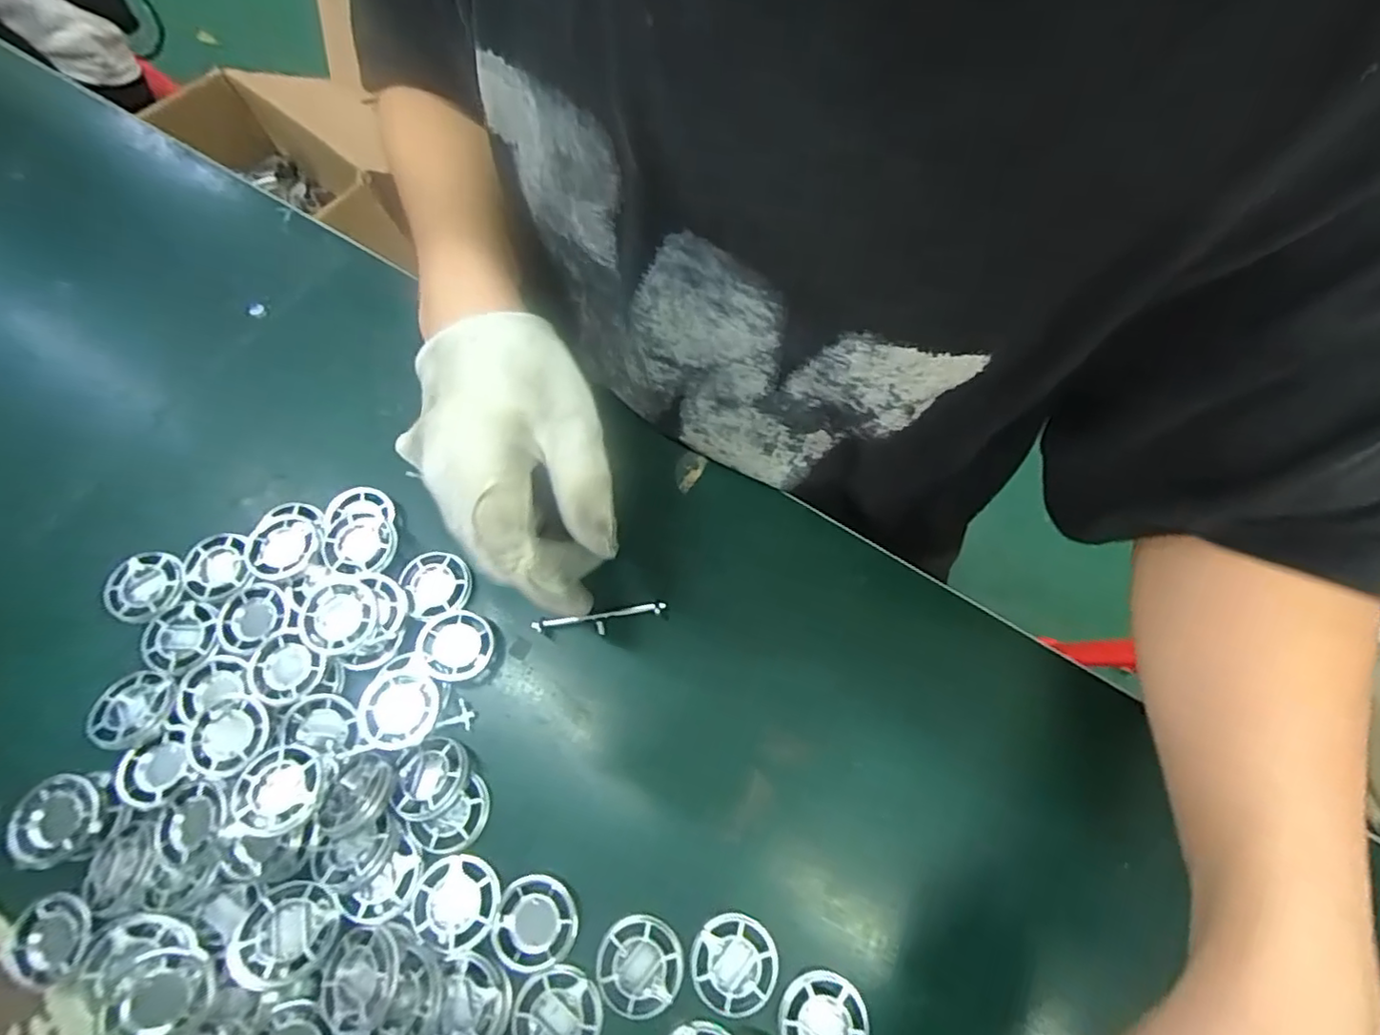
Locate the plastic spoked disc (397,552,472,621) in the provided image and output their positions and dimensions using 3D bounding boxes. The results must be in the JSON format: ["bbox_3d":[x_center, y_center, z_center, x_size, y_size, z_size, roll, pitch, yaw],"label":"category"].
[{"bbox_3d":[-0.141,0.037,0.348,0.036,0.009,0.039,0,70,0],"label":"plastic spoked disc"}]

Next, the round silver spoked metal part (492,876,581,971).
[{"bbox_3d":[-0.072,0.188,0.288,0.038,0.004,0.038,0,70,0],"label":"round silver spoked metal part"}]

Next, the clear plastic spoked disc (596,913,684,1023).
[{"bbox_3d":[-0.023,0.205,0.283,0.039,0.004,0.038,0,70,0],"label":"clear plastic spoked disc"}]

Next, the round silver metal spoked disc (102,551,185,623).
[{"bbox_3d":[-0.307,0.039,0.348,0.041,0.005,0.039,0,70,0],"label":"round silver metal spoked disc"}]

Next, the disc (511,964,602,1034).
[{"bbox_3d":[-0.059,0.224,0.277,0.039,0.005,0.038,0,70,0],"label":"disc"}]

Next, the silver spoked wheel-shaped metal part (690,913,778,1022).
[{"bbox_3d":[0.021,0.206,0.285,0.038,0.004,0.040,0,70,0],"label":"silver spoked wheel-shaped metal part"}]

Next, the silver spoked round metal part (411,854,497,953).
[{"bbox_3d":[-0.110,0.181,0.291,0.039,0.006,0.037,0,70,0],"label":"silver spoked round metal part"}]

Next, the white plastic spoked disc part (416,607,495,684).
[{"bbox_3d":[-0.126,0.067,0.331,0.038,0.006,0.036,0,70,0],"label":"white plastic spoked disc part"}]

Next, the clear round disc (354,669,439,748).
[{"bbox_3d":[-0.148,0.098,0.315,0.037,0.011,0.036,0,70,0],"label":"clear round disc"}]

